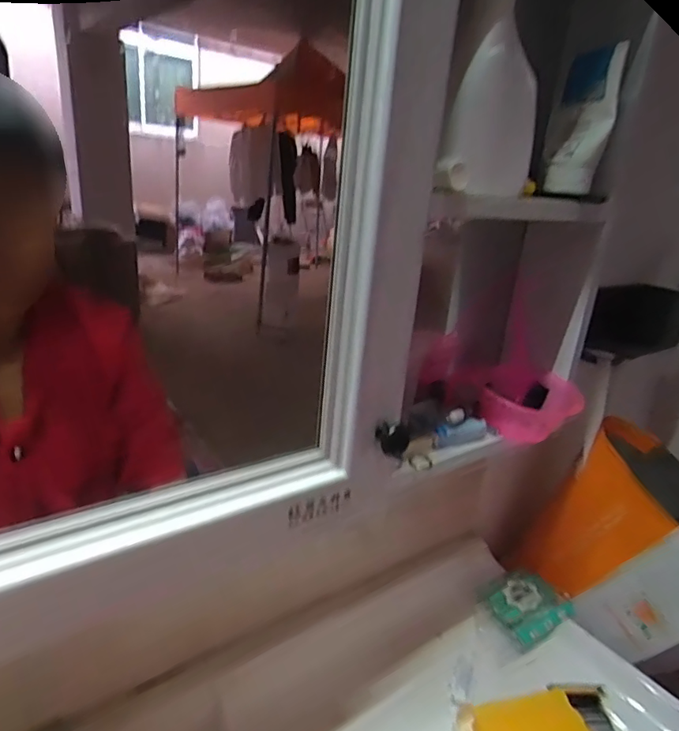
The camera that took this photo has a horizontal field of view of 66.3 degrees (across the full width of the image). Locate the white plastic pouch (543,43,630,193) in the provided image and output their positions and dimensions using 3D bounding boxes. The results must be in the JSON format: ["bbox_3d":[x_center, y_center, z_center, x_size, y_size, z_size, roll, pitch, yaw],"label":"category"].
[{"bbox_3d":[0.249,-0.249,0.535,0.051,0.131,0.056,12,22,17],"label":"white plastic pouch"}]

